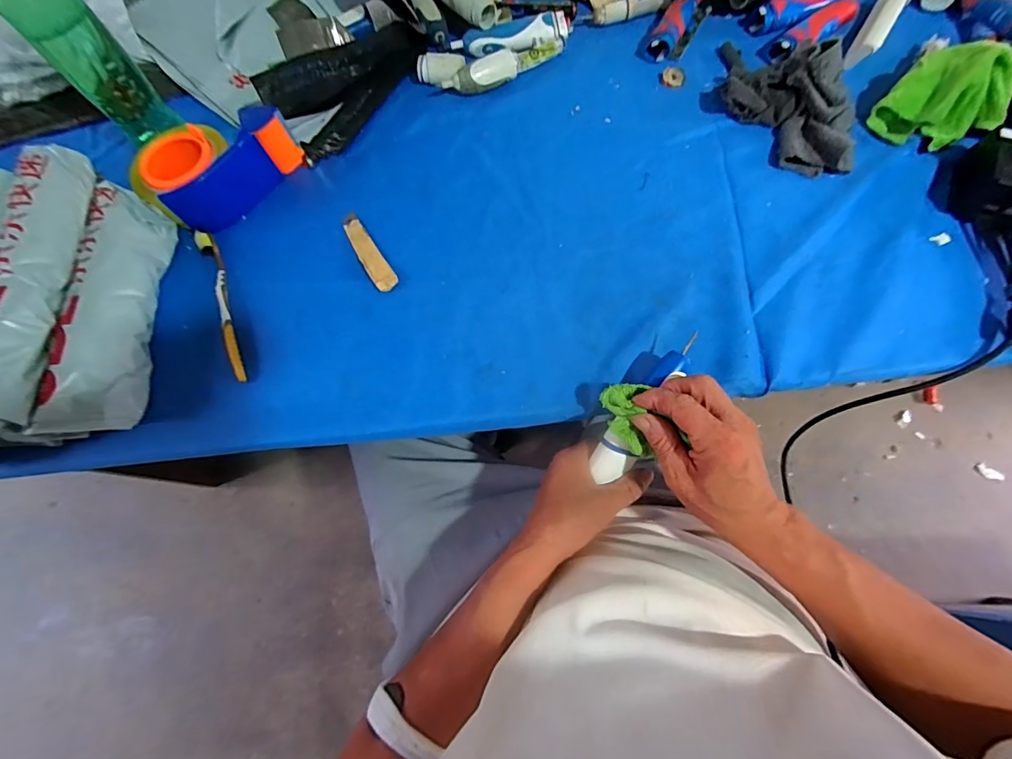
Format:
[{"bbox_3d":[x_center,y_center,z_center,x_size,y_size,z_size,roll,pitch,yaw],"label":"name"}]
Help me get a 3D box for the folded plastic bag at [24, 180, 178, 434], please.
[{"bbox_3d":[-0.377,-0.074,0.416,0.065,0.050,0.255,-9,72,0],"label":"folded plastic bag"}]

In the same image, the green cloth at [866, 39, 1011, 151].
[{"bbox_3d":[0.449,-0.281,0.438,0.085,0.060,0.100,-43,76,-10],"label":"green cloth"}]

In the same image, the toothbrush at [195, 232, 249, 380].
[{"bbox_3d":[-0.284,-0.078,0.436,0.016,0.010,0.176,-24,73,-5],"label":"toothbrush"}]

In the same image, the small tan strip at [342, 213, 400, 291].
[{"bbox_3d":[-0.145,-0.134,0.453,0.022,0.005,0.107,-33,74,-8],"label":"small tan strip"}]

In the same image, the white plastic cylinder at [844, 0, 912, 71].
[{"bbox_3d":[0.437,-0.418,0.502,0.029,0.031,0.176,35,77,12],"label":"white plastic cylinder"}]

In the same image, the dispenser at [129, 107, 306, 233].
[{"bbox_3d":[-0.311,-0.233,0.467,0.092,0.052,0.151,32,77,12],"label":"dispenser"}]

